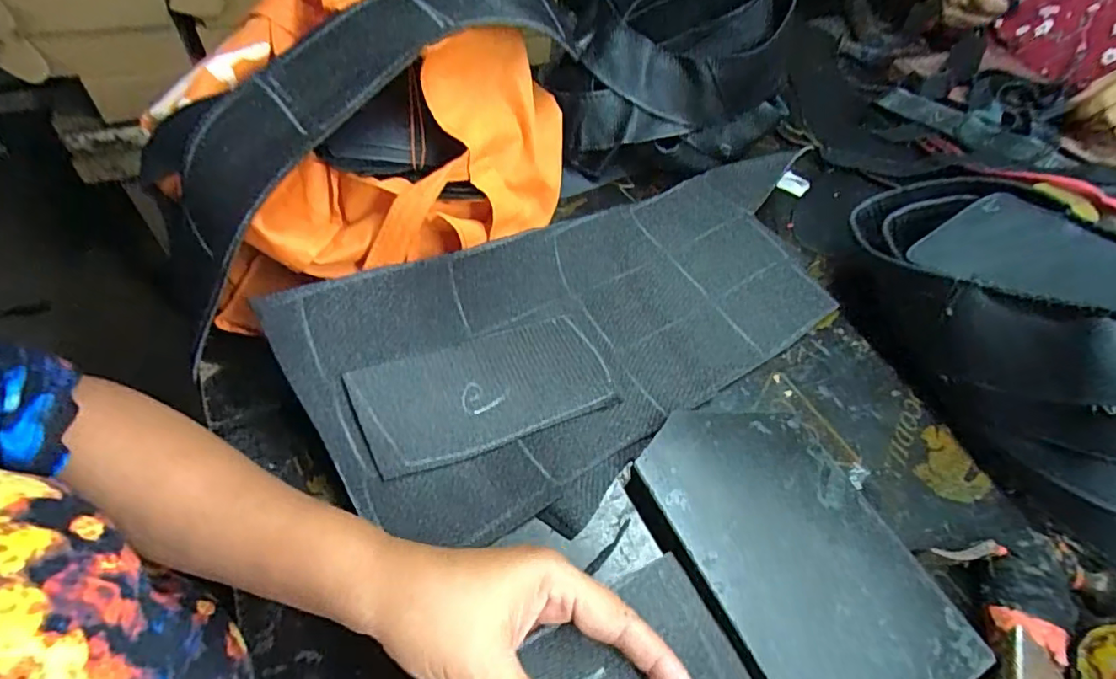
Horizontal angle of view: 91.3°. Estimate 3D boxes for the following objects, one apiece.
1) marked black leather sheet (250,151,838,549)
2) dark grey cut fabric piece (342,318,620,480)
[{"bbox_3d":[0.052,-0.014,0.436,0.464,0.050,0.209,-25,74,-27],"label":"marked black leather sheet"},{"bbox_3d":[-0.049,0.035,0.392,0.178,0.014,0.081,-14,71,-26],"label":"dark grey cut fabric piece"}]

